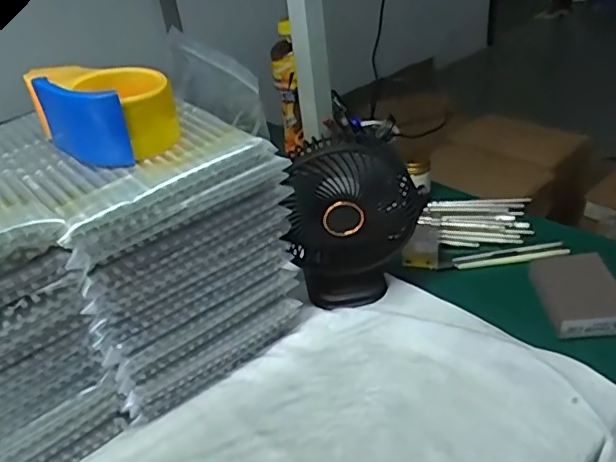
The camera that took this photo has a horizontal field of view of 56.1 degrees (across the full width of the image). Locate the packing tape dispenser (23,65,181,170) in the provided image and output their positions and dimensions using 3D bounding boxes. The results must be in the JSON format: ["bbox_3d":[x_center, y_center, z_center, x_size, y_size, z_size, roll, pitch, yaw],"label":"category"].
[{"bbox_3d":[-0.176,-0.107,0.501,0.126,0.061,0.083,21,43,35],"label":"packing tape dispenser"}]

